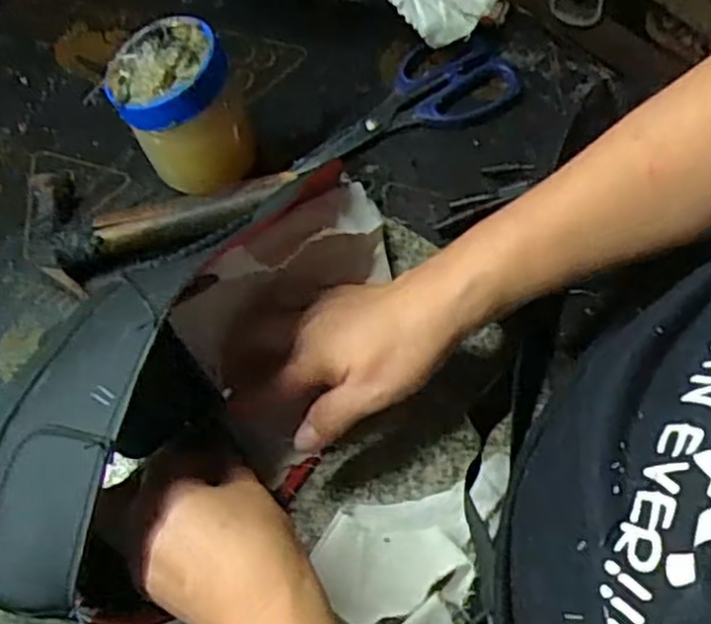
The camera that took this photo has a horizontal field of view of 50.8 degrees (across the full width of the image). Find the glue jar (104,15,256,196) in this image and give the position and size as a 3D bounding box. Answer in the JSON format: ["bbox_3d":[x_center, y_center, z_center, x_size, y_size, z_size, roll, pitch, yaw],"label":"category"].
[{"bbox_3d":[-0.110,-0.125,0.492,0.072,0.117,0.068,-1,66,2],"label":"glue jar"}]

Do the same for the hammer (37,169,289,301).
[{"bbox_3d":[-0.136,-0.076,0.516,0.169,0.028,0.088,-21,67,-7],"label":"hammer"}]

